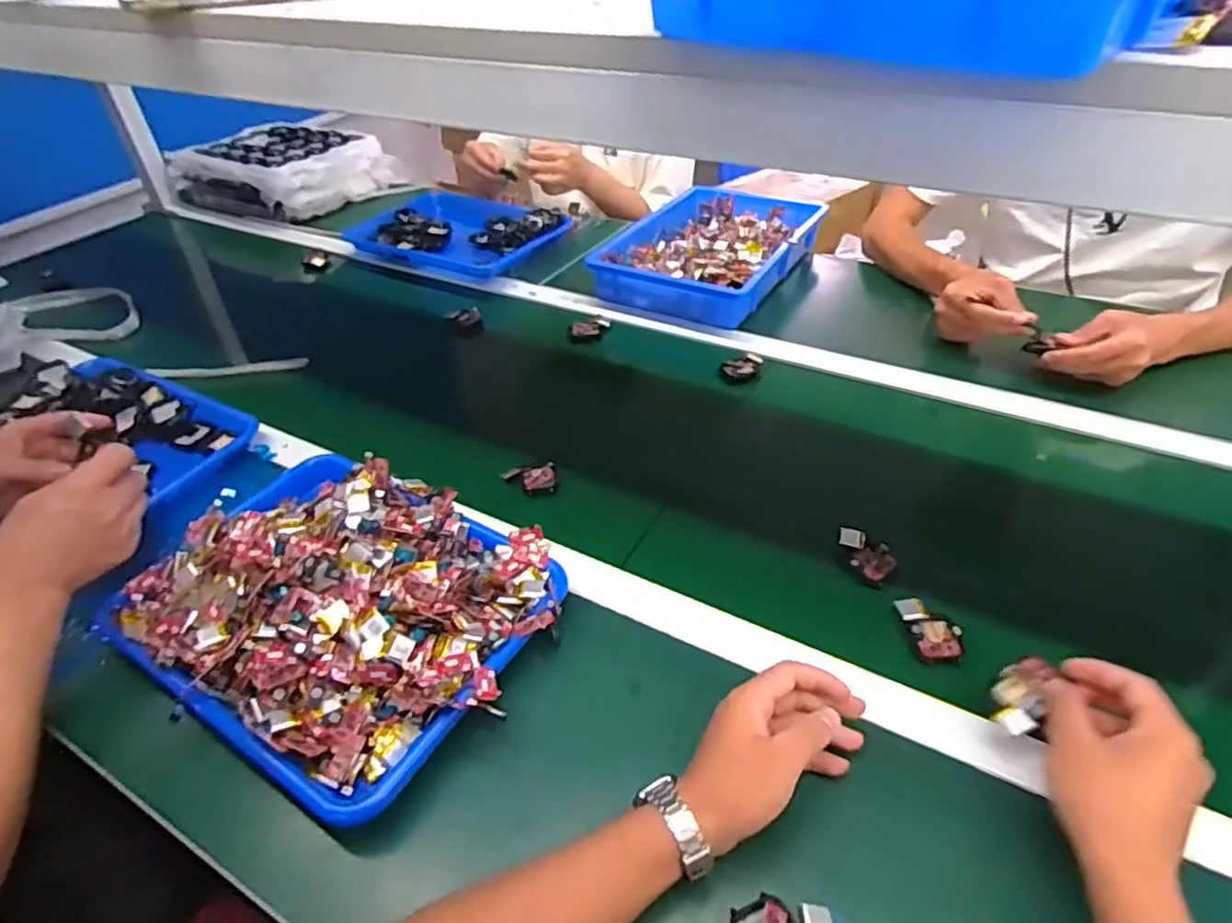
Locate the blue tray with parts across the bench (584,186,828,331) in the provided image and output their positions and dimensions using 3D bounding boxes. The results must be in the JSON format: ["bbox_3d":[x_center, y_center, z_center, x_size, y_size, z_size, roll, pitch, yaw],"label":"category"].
[{"bbox_3d":[0.149,-0.334,1.080,0.269,0.056,0.378,18,44,23],"label":"blue tray with parts across the bench"}]

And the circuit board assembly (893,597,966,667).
[{"bbox_3d":[0.256,0.136,0.561,0.037,0.017,0.059,-8,40,-7],"label":"circuit board assembly"}]

